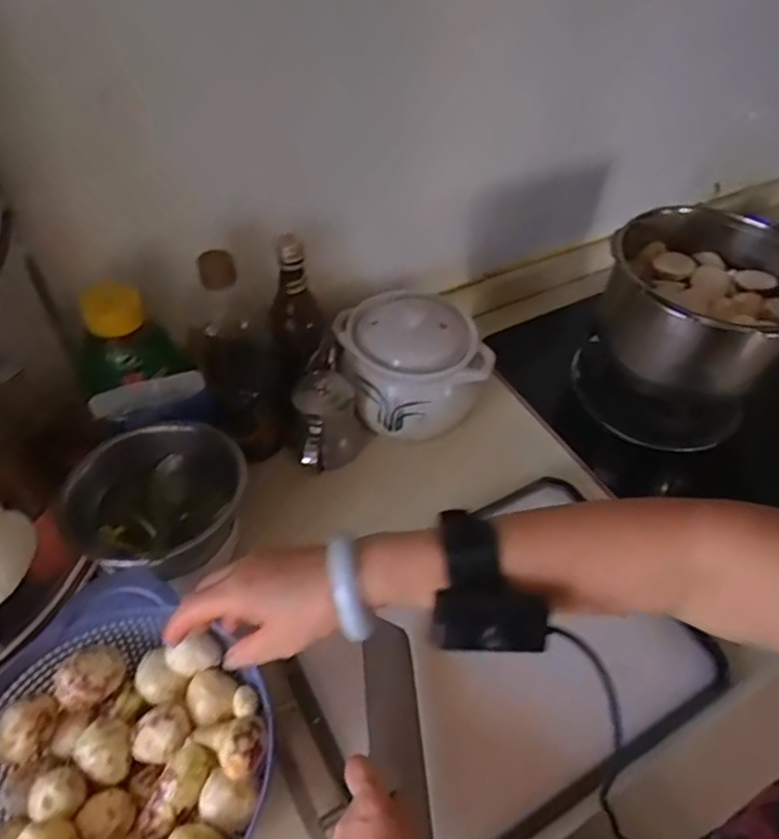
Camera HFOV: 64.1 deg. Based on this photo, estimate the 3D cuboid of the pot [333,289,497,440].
[{"bbox_3d":[0.028,-0.073,0.746,0.172,0.113,0.149,-1,50,-4],"label":"pot"}]

